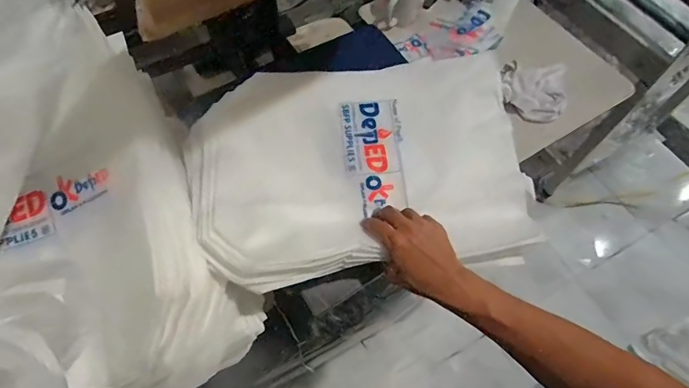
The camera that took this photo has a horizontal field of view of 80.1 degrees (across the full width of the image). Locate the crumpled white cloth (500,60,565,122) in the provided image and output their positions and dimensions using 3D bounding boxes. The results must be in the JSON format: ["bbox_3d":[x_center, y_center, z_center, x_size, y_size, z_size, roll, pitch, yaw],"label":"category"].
[{"bbox_3d":[0.394,-0.218,0.859,0.143,0.042,0.135,6,61,2],"label":"crumpled white cloth"}]

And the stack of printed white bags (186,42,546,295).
[{"bbox_3d":[0.021,-0.052,0.604,0.470,0.075,0.327,-8,61,-6],"label":"stack of printed white bags"}]

